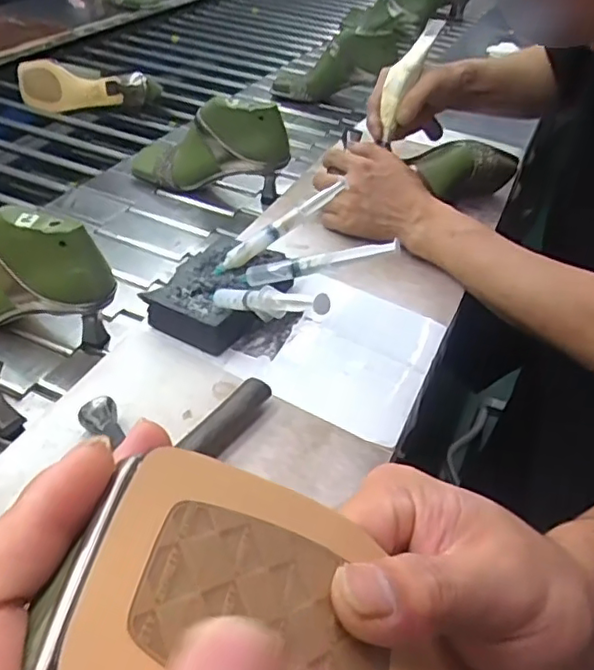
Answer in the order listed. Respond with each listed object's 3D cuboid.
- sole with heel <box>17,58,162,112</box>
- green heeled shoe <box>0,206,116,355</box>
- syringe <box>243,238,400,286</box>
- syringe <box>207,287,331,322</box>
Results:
[{"bbox_3d":[-0.365,-0.417,1.047,0.238,0.074,0.056,9,42,8],"label":"sole with heel"},{"bbox_3d":[-0.271,-0.066,0.596,0.222,0.136,0.080,12,28,11],"label":"green heeled shoe"},{"bbox_3d":[0.016,-0.062,0.526,0.142,0.017,0.011,-9,35,21],"label":"syringe"},{"bbox_3d":[-0.030,-0.025,0.475,0.014,0.021,0.158,-28,22,-34],"label":"syringe"}]

